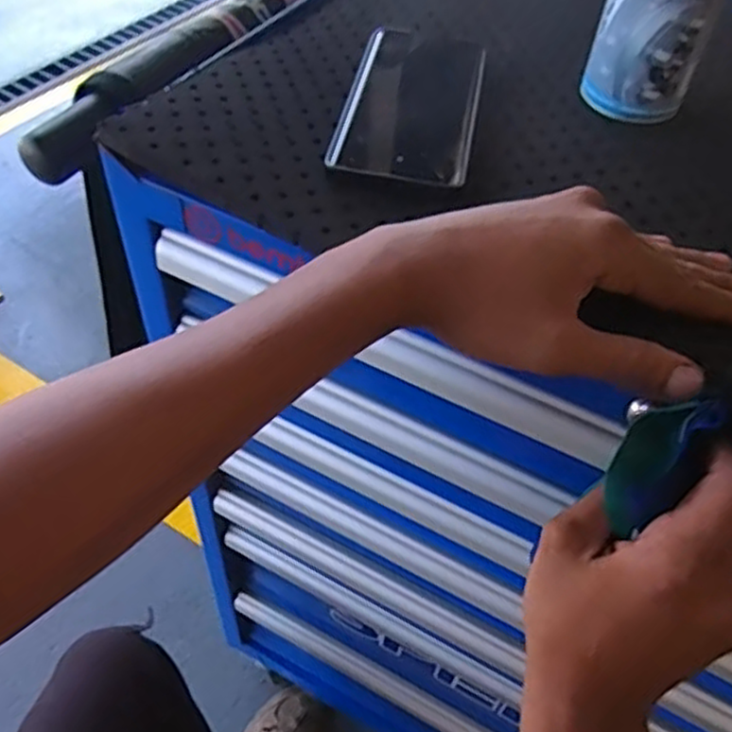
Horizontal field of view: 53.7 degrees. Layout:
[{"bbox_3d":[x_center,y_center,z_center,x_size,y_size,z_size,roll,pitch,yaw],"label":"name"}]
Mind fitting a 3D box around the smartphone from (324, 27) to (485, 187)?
[{"bbox_3d":[0.031,-0.171,0.464,0.081,0.009,0.173,10,49,5],"label":"smartphone"}]

